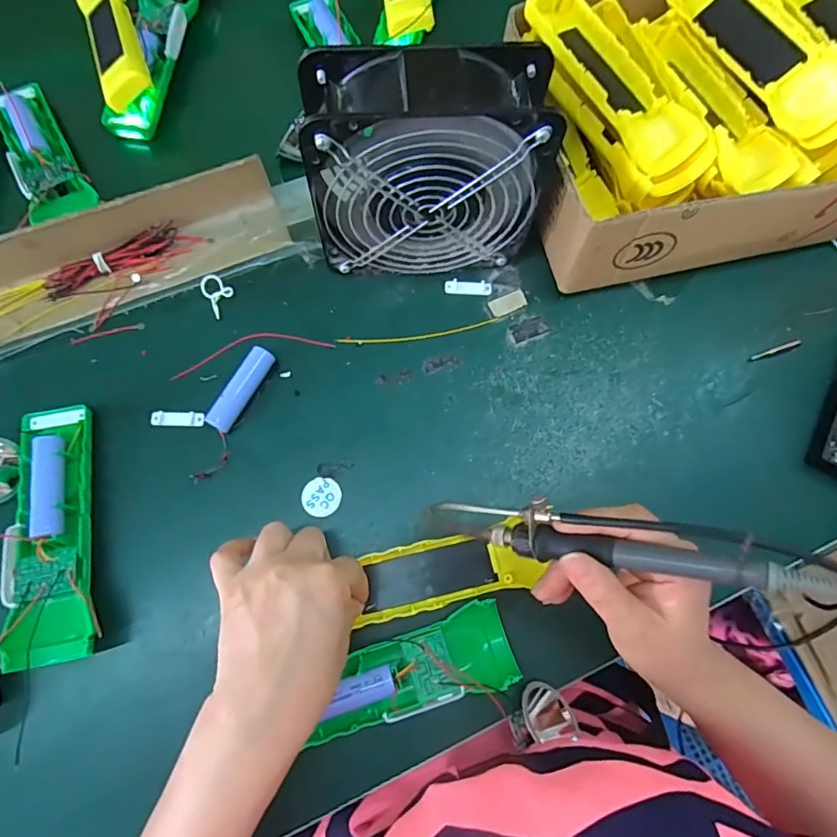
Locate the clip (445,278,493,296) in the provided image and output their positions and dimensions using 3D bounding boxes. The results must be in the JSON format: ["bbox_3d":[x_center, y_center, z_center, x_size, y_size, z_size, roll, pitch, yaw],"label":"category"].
[{"bbox_3d":[0.040,-0.105,0.409,0.038,0.006,0.012,5,73,-1],"label":"clip"}]

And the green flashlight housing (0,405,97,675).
[{"bbox_3d":[-0.234,0.070,0.331,0.046,0.027,0.161,-10,74,-5],"label":"green flashlight housing"}]

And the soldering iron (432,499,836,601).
[{"bbox_3d":[0.104,0.063,0.251,0.210,0.019,0.025,4,71,30],"label":"soldering iron"}]

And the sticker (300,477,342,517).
[{"bbox_3d":[-0.069,0.055,0.362,0.027,0.004,0.027,-17,75,-7],"label":"sticker"}]

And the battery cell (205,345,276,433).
[{"bbox_3d":[-0.129,-0.021,0.375,0.019,0.015,0.066,29,75,6],"label":"battery cell"}]

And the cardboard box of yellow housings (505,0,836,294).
[{"bbox_3d":[0.289,-0.250,0.394,0.415,0.128,0.204,-12,74,-6],"label":"cardboard box of yellow housings"}]

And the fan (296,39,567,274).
[{"bbox_3d":[0.008,-0.164,0.351,0.157,0.151,0.066,-5,74,-4],"label":"fan"}]

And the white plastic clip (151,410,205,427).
[{"bbox_3d":[-0.174,0.000,0.370,0.037,0.004,0.011,1,73,-2],"label":"white plastic clip"}]

